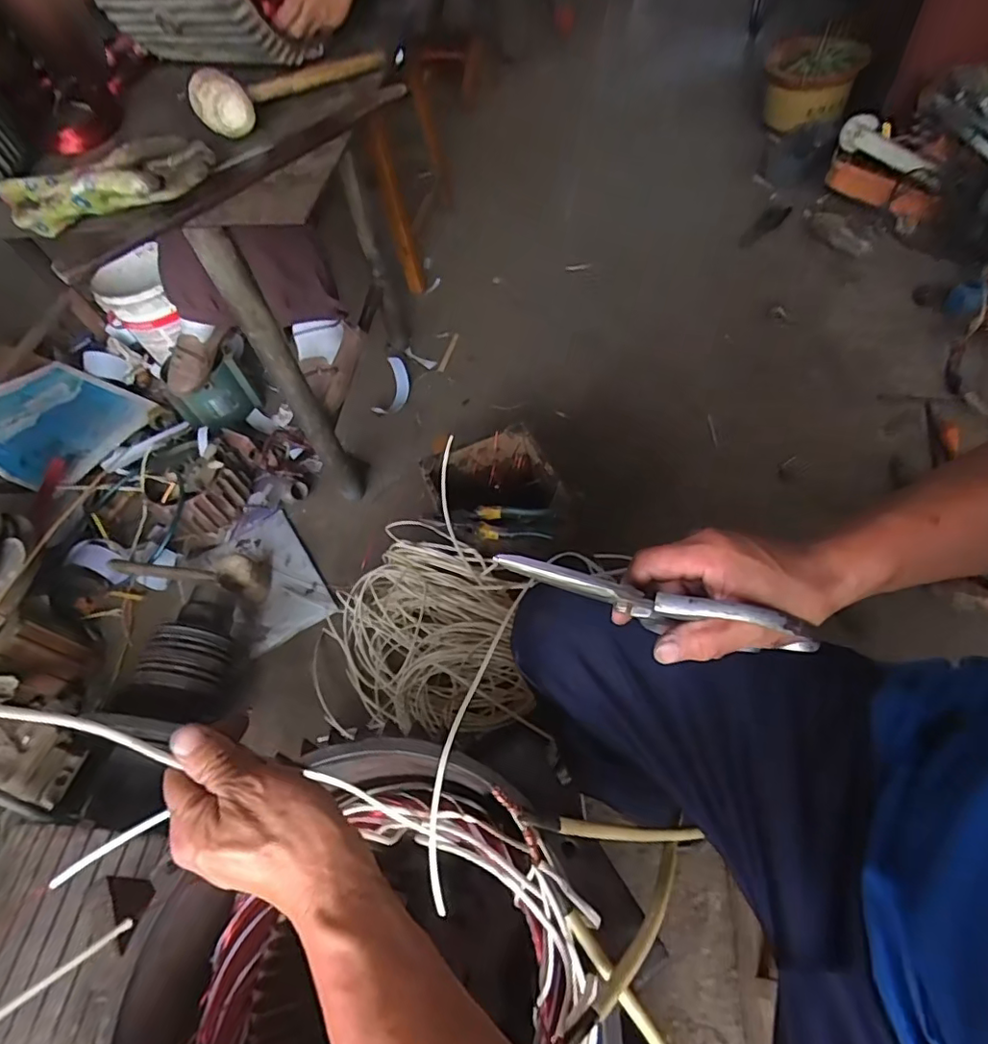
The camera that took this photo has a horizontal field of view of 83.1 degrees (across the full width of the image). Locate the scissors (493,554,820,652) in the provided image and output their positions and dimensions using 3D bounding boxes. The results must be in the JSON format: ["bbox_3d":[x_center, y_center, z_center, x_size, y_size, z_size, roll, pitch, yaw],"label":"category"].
[{"bbox_3d":[0.092,0.052,0.331,0.186,0.047,0.014,15,58,0],"label":"scissors"}]

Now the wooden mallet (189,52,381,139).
[{"bbox_3d":[-0.269,-0.577,0.722,0.071,0.053,0.246,32,68,26],"label":"wooden mallet"}]

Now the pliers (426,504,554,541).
[{"bbox_3d":[-0.009,-0.002,0.806,0.185,0.016,0.056,2,58,11],"label":"pliers"}]

